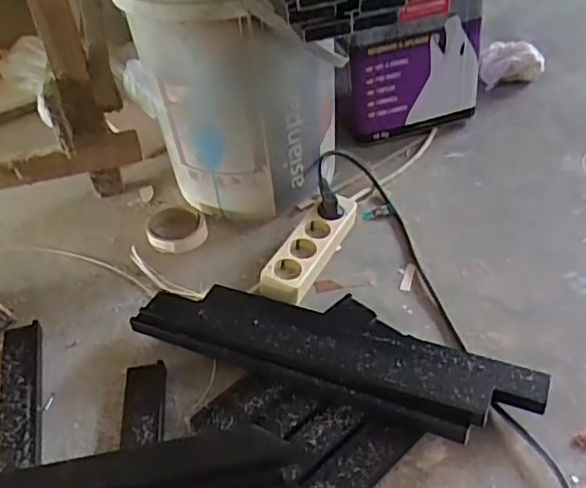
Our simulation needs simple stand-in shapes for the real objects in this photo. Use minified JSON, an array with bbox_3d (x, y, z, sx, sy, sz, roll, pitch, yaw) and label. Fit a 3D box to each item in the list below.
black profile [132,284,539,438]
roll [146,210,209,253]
[{"bbox_3d":[0.041,0.120,0.716,0.467,0.045,0.127,15,44,22],"label":"black profile"},{"bbox_3d":[-0.176,-0.019,0.942,0.092,0.028,0.089,-3,40,2],"label":"roll"}]

